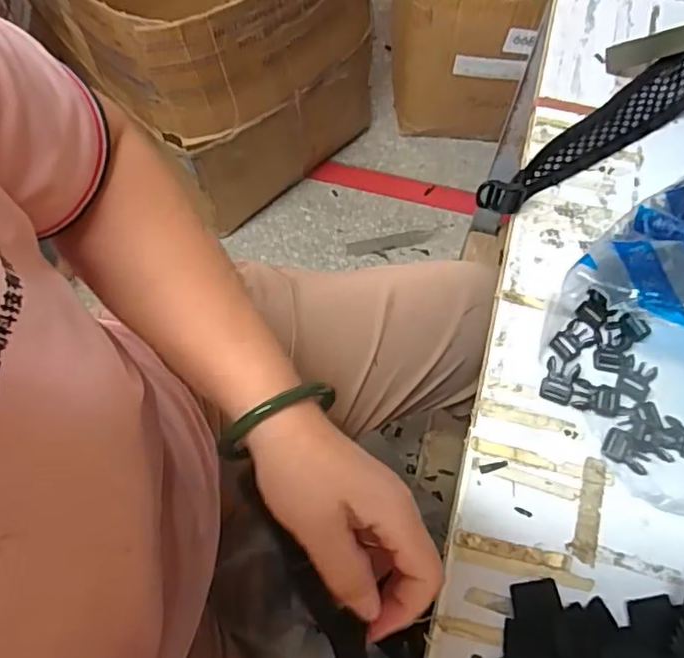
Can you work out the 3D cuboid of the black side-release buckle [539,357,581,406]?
[{"bbox_3d":[0.156,0.037,0.430,0.021,0.005,0.033,22,71,9],"label":"black side-release buckle"}]

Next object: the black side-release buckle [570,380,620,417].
[{"bbox_3d":[0.180,0.048,0.422,0.031,0.004,0.022,13,70,6],"label":"black side-release buckle"}]

